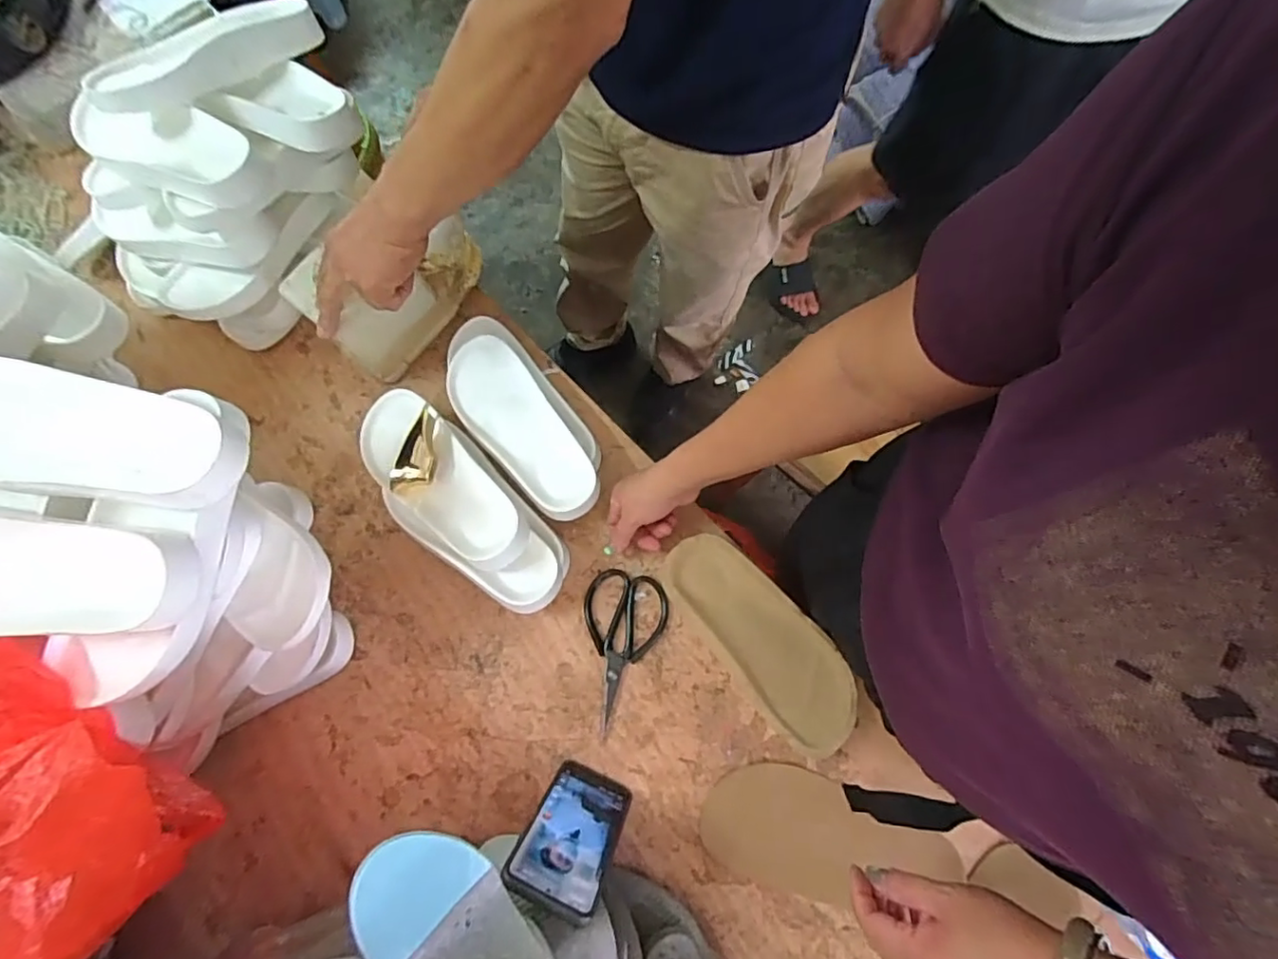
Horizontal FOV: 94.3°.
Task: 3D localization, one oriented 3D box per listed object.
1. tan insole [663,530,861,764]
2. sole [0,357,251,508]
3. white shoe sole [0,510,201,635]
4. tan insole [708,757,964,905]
[{"bbox_3d":[0.130,0.162,0.623,0.095,0.030,0.242,-36,76,-9],"label":"tan insole"},{"bbox_3d":[-0.421,-0.035,0.449,0.244,0.034,0.095,7,74,3],"label":"sole"},{"bbox_3d":[-0.450,0.066,0.429,0.235,0.042,0.099,6,74,3],"label":"white shoe sole"},{"bbox_3d":[0.186,0.351,0.580,0.241,0.007,0.106,12,74,5],"label":"tan insole"}]

